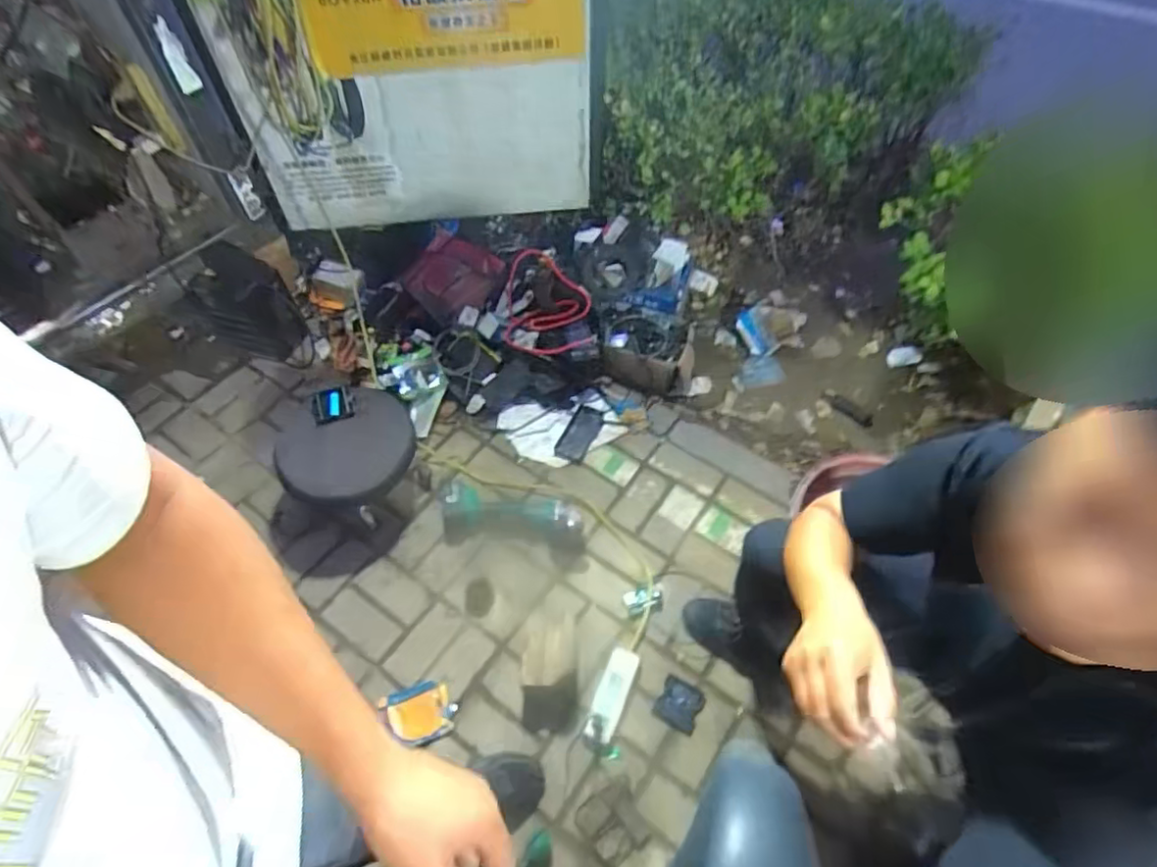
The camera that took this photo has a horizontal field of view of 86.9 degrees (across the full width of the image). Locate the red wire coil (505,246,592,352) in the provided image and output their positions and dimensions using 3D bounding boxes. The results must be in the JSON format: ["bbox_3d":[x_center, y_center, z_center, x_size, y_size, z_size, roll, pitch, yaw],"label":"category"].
[{"bbox_3d":[-0.085,-0.393,1.796,0.259,0.083,0.362,0,54,2],"label":"red wire coil"}]

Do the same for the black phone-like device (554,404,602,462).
[{"bbox_3d":[0.003,0.002,1.705,0.083,0.014,0.173,27,70,8],"label":"black phone-like device"}]

